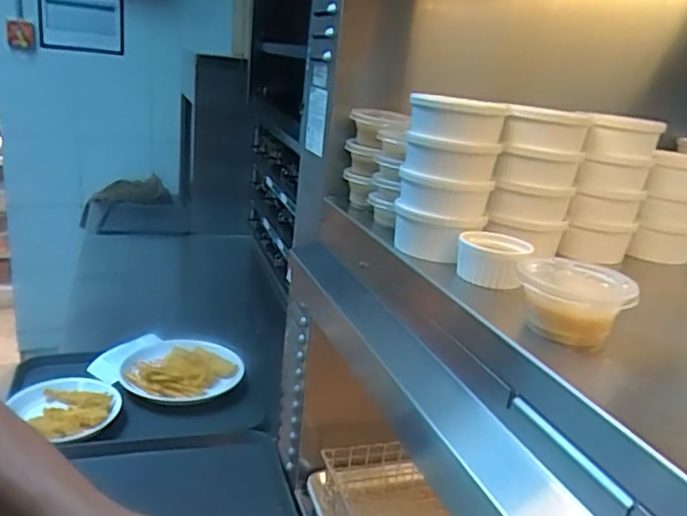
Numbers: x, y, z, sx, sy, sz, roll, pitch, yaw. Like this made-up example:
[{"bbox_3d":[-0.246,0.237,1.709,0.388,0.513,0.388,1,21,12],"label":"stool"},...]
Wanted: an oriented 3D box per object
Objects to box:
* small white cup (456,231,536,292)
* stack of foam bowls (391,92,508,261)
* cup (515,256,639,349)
[{"bbox_3d":[0.120,0.001,0.486,0.054,0.031,0.056,13,18,22],"label":"small white cup"},{"bbox_3d":[0.088,-0.067,0.513,0.081,0.129,0.072,8,17,8],"label":"stack of foam bowls"},{"bbox_3d":[0.147,0.029,0.387,0.068,0.040,0.060,14,19,25],"label":"cup"}]

